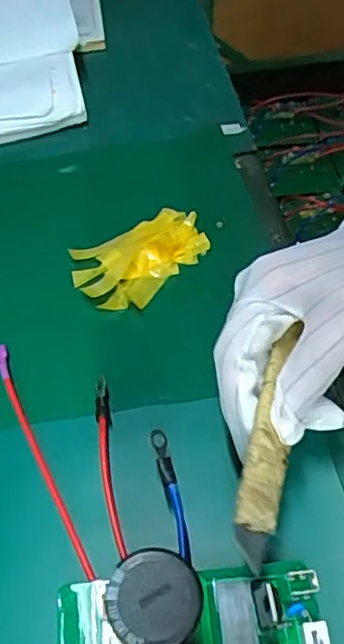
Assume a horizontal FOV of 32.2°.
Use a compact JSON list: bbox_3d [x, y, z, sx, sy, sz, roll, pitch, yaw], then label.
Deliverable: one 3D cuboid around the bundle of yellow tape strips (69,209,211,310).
[{"bbox_3d":[-0.020,-0.046,0.406,0.093,0.019,0.057,-30,58,-18],"label":"bundle of yellow tape strips"}]

